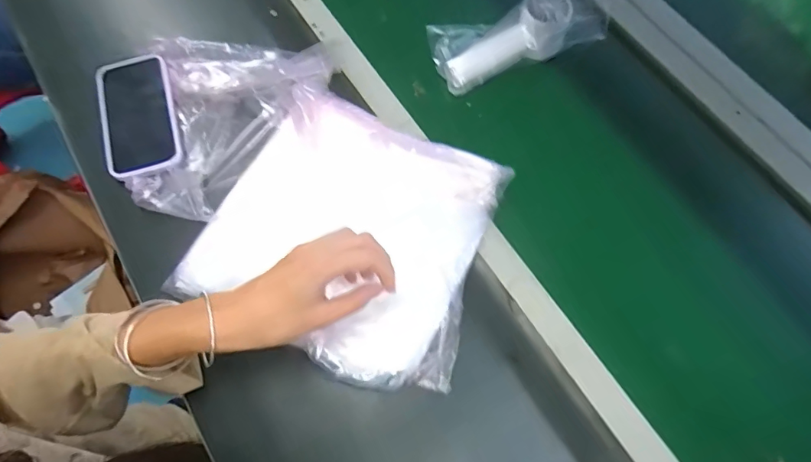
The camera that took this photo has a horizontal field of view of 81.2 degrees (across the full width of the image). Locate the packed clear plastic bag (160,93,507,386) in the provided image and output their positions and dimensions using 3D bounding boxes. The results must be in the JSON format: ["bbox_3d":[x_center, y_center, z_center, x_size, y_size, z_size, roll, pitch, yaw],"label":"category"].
[{"bbox_3d":[-0.059,-0.002,0.468,0.276,0.059,0.239,22,74,14],"label":"packed clear plastic bag"}]

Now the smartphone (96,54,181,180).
[{"bbox_3d":[-0.297,-0.131,0.521,0.076,0.016,0.153,-16,69,-9],"label":"smartphone"}]

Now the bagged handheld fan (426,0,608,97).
[{"bbox_3d":[0.131,-0.231,0.563,0.195,0.047,0.095,-19,68,9],"label":"bagged handheld fan"}]

